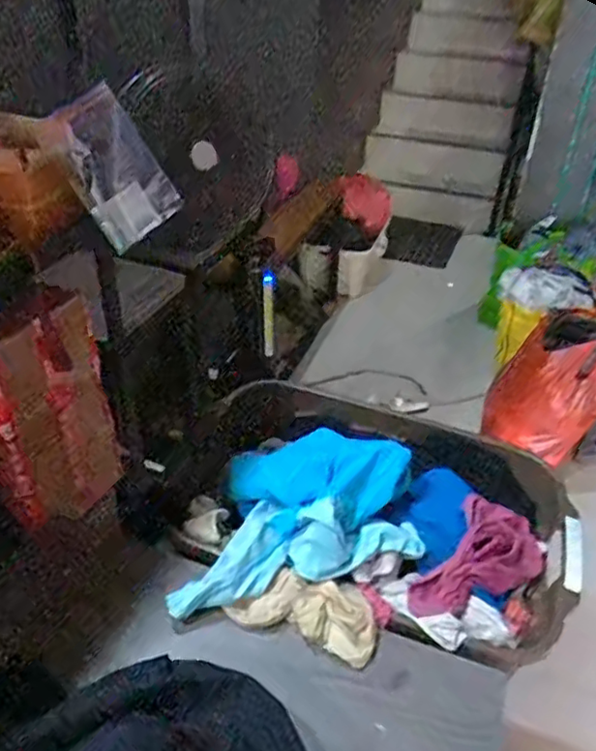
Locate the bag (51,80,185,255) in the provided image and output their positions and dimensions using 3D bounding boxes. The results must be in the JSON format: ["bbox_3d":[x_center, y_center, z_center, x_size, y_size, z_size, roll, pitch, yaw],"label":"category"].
[{"bbox_3d":[-0.252,-0.279,0.862,0.118,0.185,0.014,-32,17,7],"label":"bag"}]

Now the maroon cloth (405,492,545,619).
[{"bbox_3d":[0.235,0.247,0.816,0.114,0.056,0.216,24,41,27],"label":"maroon cloth"}]

